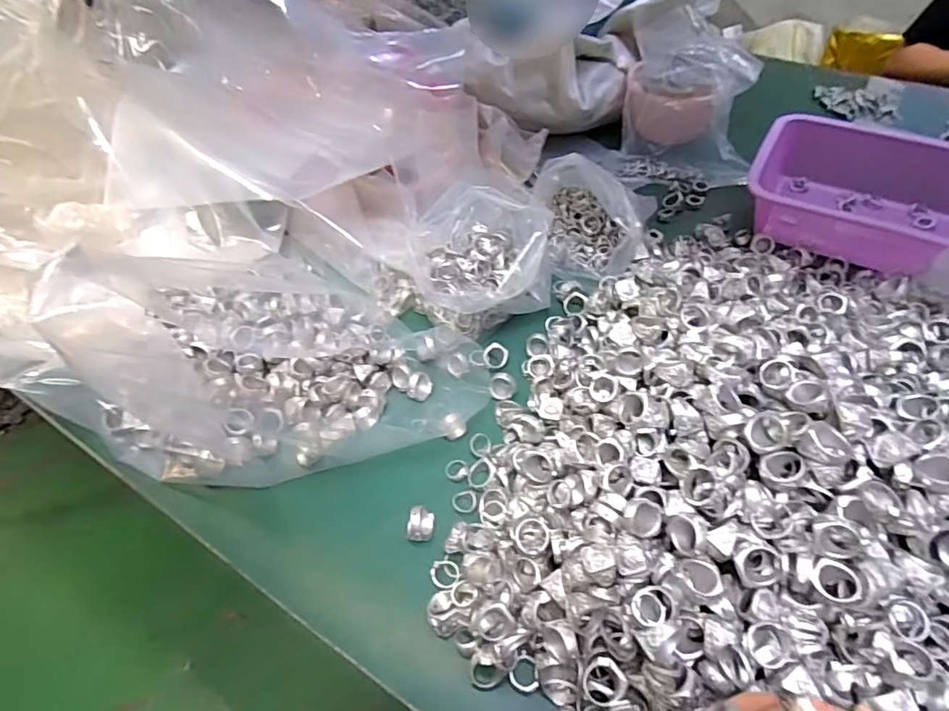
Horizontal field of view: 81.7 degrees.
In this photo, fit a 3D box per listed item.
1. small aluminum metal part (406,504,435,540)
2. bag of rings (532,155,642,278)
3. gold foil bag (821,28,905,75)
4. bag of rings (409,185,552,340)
[{"bbox_3d":[-0.045,0.140,0.456,0.018,0.022,0.026,6,51,7],"label":"small aluminum metal part"},{"bbox_3d":[0.140,-0.177,0.658,0.133,0.121,0.124,4,51,5],"label":"bag of rings"},{"bbox_3d":[0.994,-0.802,1.429,0.051,0.104,0.183,-24,54,-17],"label":"gold foil bag"},{"bbox_3d":[0.013,-0.102,0.593,0.154,0.109,0.111,-19,52,-13],"label":"bag of rings"}]

